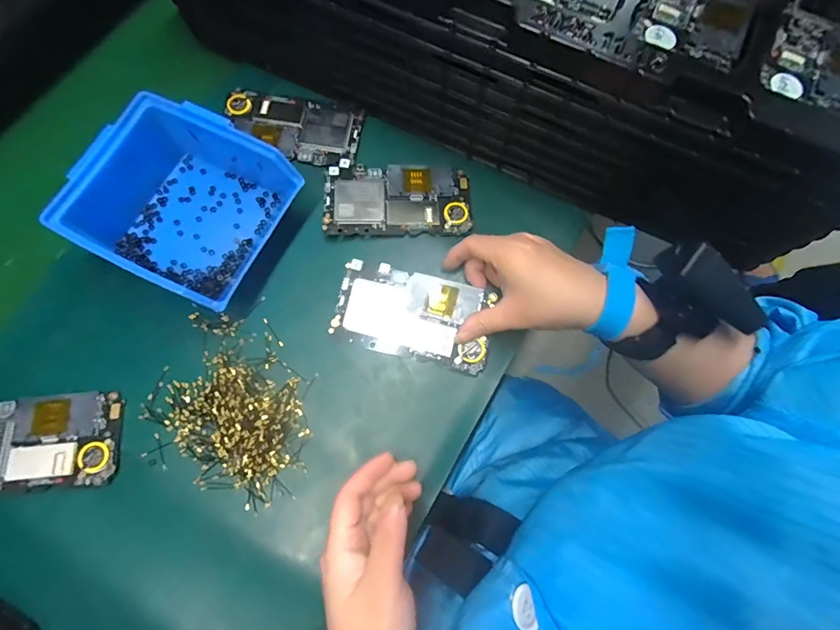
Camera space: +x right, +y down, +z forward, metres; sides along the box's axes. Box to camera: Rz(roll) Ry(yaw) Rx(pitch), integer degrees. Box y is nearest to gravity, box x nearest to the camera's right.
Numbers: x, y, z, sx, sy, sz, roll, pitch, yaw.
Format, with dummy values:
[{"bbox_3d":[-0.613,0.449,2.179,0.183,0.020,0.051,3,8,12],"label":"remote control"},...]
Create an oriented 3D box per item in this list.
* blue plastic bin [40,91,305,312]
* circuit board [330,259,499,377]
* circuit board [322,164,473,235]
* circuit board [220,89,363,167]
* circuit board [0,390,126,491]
[{"bbox_3d":[-0.183,-0.088,0.325,0.147,0.068,0.133,28,76,8],"label":"blue plastic bin"},{"bbox_3d":[-0.005,0.000,0.330,0.121,0.004,0.066,14,90,5],"label":"circuit board"},{"bbox_3d":[-0.019,-0.100,0.358,0.123,0.007,0.066,-1,74,0],"label":"circuit board"},{"bbox_3d":[-0.115,-0.169,0.374,0.121,0.006,0.062,10,74,3],"label":"circuit board"},{"bbox_3d":[-0.283,0.093,0.304,0.124,0.013,0.064,-5,74,-1],"label":"circuit board"}]

